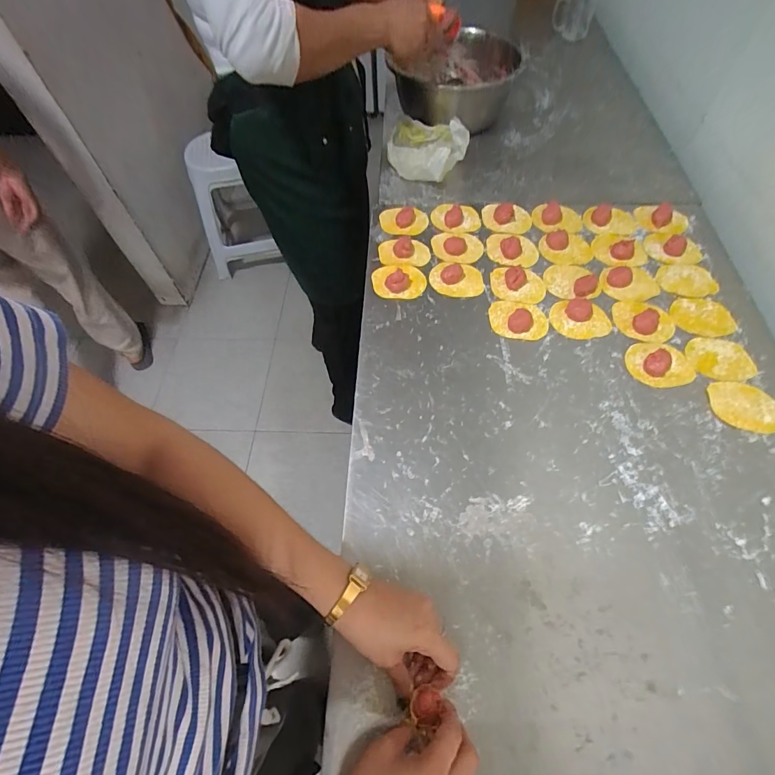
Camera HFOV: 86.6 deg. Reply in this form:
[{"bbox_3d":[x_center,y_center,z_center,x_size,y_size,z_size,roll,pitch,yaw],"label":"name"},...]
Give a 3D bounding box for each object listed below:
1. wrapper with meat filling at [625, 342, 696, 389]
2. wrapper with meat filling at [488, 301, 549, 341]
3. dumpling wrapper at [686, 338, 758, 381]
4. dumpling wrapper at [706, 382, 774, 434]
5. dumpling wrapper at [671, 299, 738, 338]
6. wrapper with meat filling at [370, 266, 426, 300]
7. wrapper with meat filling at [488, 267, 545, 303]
[{"bbox_3d":[0.387,-0.037,0.575,0.088,0.025,0.069,7,59,6],"label":"wrapper with meat filling"},{"bbox_3d":[0.201,-0.105,0.629,0.086,0.012,0.067,9,60,7],"label":"wrapper with meat filling"},{"bbox_3d":[0.472,-0.041,0.583,0.085,0.004,0.069,7,59,6],"label":"dumpling wrapper"},{"bbox_3d":[0.474,0.025,0.545,0.085,0.004,0.070,11,60,8],"label":"dumpling wrapper"},{"bbox_3d":[0.475,-0.108,0.622,0.093,0.005,0.070,0,59,2],"label":"dumpling wrapper"},{"bbox_3d":[0.018,-0.178,0.669,0.087,0.021,0.061,6,59,5],"label":"wrapper with meat filling"},{"bbox_3d":[0.211,-0.167,0.664,0.086,0.012,0.070,9,60,7],"label":"wrapper with meat filling"}]

